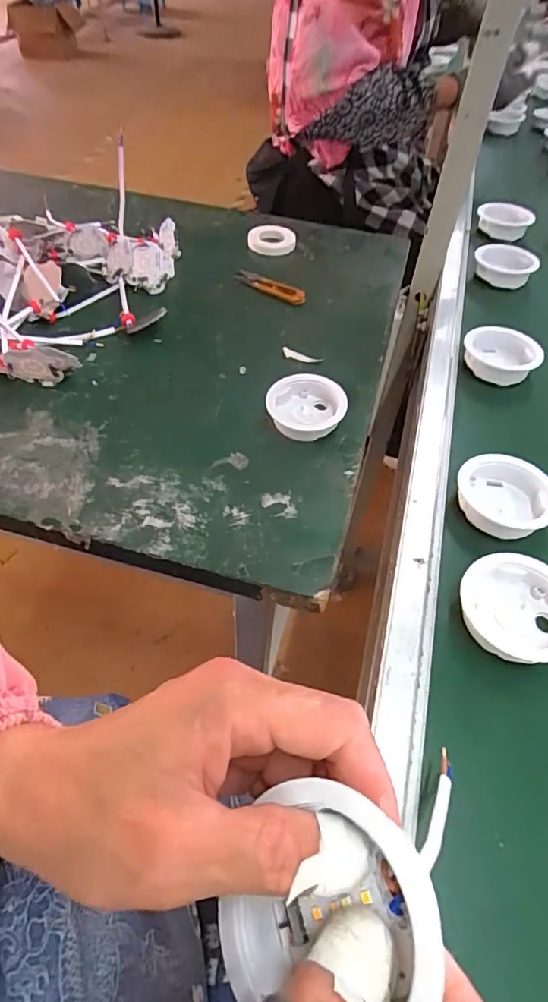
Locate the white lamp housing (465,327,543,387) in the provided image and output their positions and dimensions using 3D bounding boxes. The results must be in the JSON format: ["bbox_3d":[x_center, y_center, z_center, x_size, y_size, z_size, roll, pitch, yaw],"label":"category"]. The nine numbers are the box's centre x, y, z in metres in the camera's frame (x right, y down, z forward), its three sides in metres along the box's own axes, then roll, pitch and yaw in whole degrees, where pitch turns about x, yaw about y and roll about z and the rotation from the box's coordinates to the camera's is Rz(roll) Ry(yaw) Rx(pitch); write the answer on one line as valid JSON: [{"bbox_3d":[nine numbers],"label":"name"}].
[{"bbox_3d":[0.222,-0.142,0.504,0.071,0.026,0.066,1,50,-2],"label":"white lamp housing"}]

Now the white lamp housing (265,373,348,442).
[{"bbox_3d":[0.029,-0.088,0.477,0.071,0.030,0.065,2,52,-3],"label":"white lamp housing"}]

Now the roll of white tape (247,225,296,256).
[{"bbox_3d":[-0.004,-0.354,0.694,0.064,0.016,0.064,2,52,-3],"label":"roll of white tape"}]

